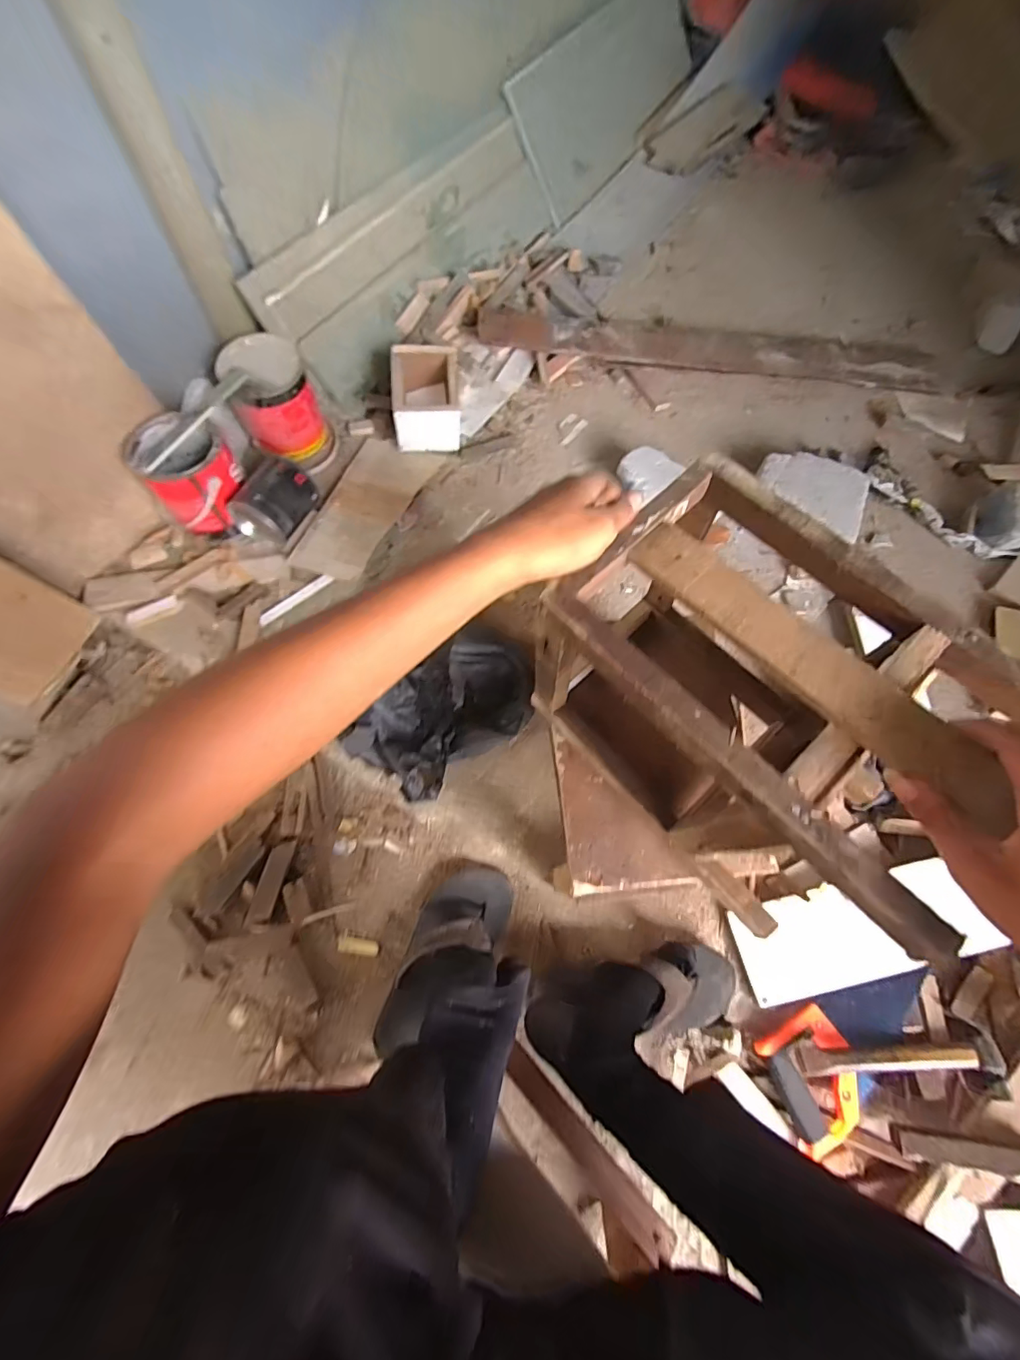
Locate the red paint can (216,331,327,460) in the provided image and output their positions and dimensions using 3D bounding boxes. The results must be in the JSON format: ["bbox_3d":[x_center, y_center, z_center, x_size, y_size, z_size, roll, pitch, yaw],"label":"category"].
[{"bbox_3d":[-0.454,-0.541,0.970,0.142,0.175,0.175,-26,70,-12],"label":"red paint can"}]

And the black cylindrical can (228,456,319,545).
[{"bbox_3d":[-0.424,-0.324,0.889,0.106,0.097,0.123,24,68,8],"label":"black cylindrical can"}]

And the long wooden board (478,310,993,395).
[{"bbox_3d":[0.513,-0.765,1.147,1.140,0.028,0.132,6,72,-1],"label":"long wooden board"}]

